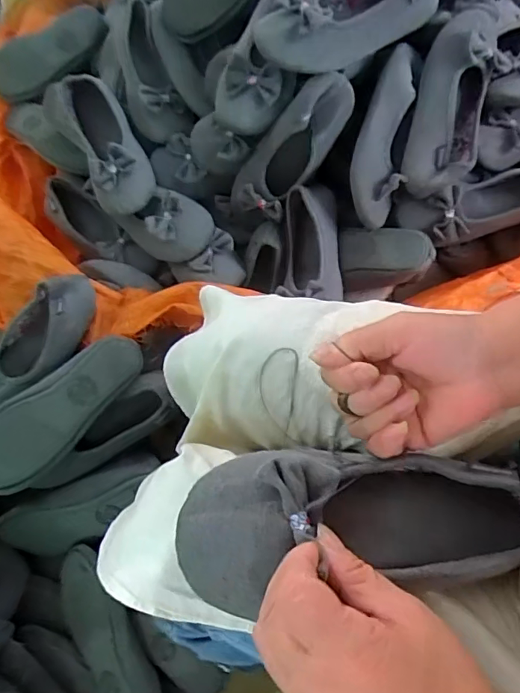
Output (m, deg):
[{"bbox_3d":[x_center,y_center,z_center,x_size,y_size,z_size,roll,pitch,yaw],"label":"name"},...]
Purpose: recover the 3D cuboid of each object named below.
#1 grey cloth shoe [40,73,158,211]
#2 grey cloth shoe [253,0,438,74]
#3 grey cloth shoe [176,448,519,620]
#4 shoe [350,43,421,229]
[{"bbox_3d":[-0.245,-0.318,0.777,0.104,0.098,0.227,-31,70,-13],"label":"grey cloth shoe"},{"bbox_3d":[0.106,-0.412,0.604,0.217,0.057,0.091,-30,70,-13],"label":"grey cloth shoe"},{"bbox_3d":[0.058,0.106,0.299,0.206,0.057,0.081,0,66,-10],"label":"grey cloth shoe"},{"bbox_3d":[0.168,-0.285,0.654,0.068,0.058,0.240,14,85,6],"label":"shoe"}]

